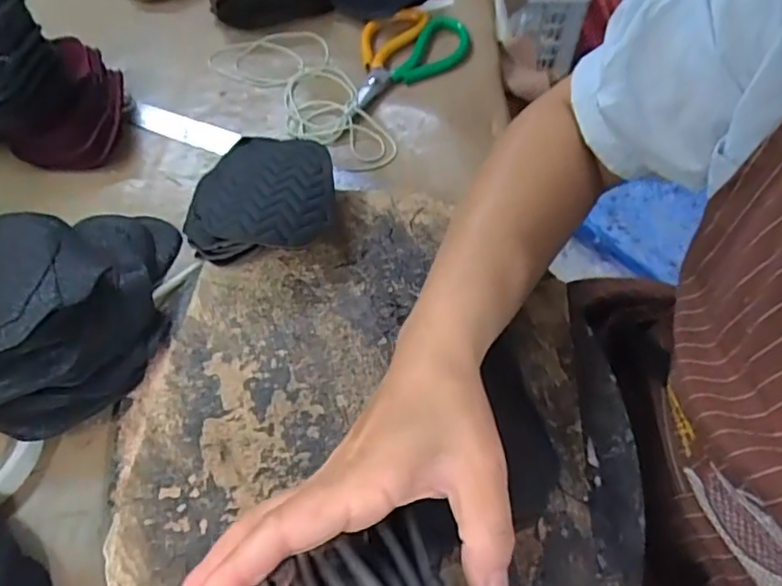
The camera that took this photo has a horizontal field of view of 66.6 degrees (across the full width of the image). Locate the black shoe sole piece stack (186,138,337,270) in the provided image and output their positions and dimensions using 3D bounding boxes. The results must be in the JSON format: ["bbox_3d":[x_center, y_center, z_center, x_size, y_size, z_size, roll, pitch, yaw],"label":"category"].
[{"bbox_3d":[-0.091,-0.071,0.427,0.099,0.038,0.109,0,55,2],"label":"black shoe sole piece stack"}]

